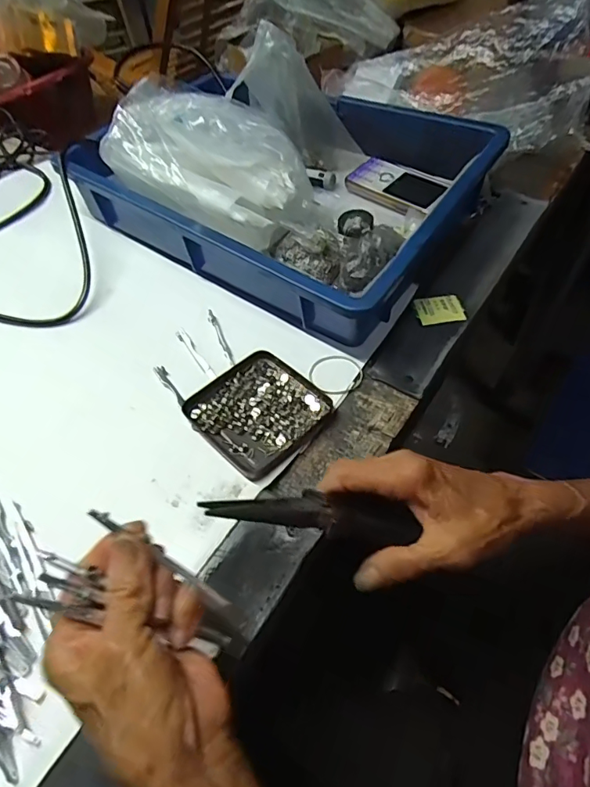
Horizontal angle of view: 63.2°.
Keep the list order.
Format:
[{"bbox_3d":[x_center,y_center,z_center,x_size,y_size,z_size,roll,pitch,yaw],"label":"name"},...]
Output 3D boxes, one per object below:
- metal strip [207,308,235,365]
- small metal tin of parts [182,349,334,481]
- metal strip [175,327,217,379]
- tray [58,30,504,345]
[{"bbox_3d":[-0.072,-0.055,0.459,0.008,0.006,0.076,-18,54,-10],"label":"metal strip"},{"bbox_3d":[-0.034,0.012,0.408,0.100,0.009,0.099,36,63,26],"label":"small metal tin of parts"},{"bbox_3d":[-0.092,-0.039,0.444,0.010,0.004,0.077,-31,57,-18],"label":"metal strip"},{"bbox_3d":[-0.017,-0.255,0.523,0.414,0.138,0.298,32,61,24],"label":"tray"}]

